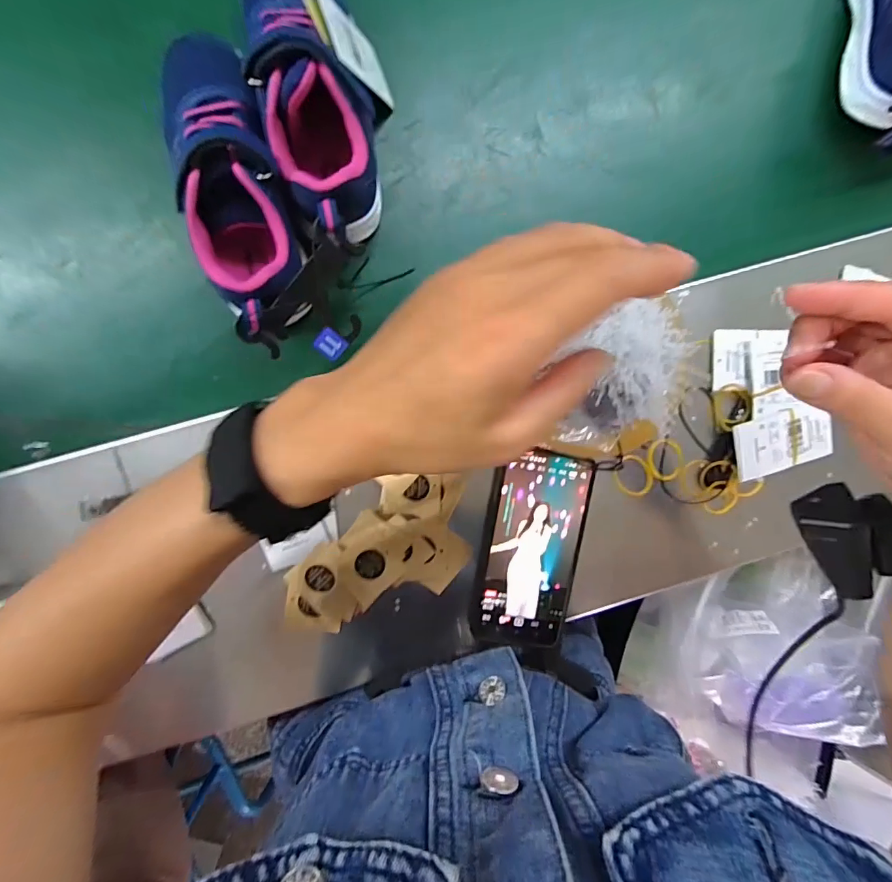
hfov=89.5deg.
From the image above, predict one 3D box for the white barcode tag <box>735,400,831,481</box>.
[{"bbox_3d":[0.270,0.000,0.360,0.075,0.006,0.048,-20,105,2],"label":"white barcode tag"}]

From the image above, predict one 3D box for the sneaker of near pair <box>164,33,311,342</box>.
[{"bbox_3d":[-0.145,-0.175,0.312,0.066,0.086,0.203,-14,97,-4],"label":"sneaker of near pair"}]

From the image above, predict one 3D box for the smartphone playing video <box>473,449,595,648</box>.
[{"bbox_3d":[0.068,0.085,0.356,0.075,0.016,0.153,8,95,-7],"label":"smartphone playing video"}]

